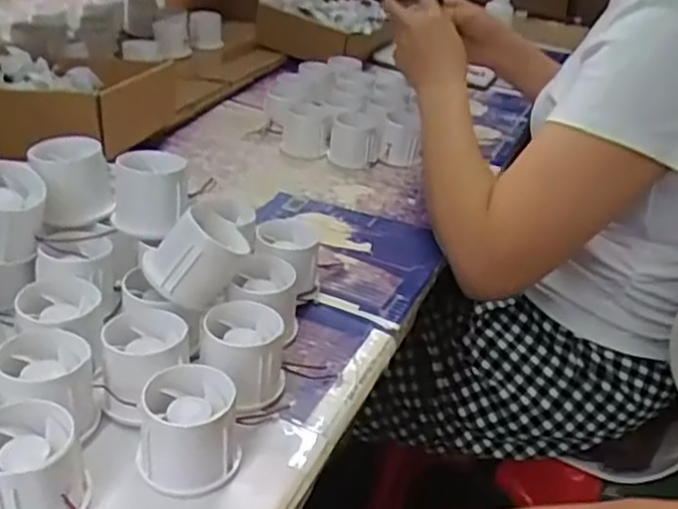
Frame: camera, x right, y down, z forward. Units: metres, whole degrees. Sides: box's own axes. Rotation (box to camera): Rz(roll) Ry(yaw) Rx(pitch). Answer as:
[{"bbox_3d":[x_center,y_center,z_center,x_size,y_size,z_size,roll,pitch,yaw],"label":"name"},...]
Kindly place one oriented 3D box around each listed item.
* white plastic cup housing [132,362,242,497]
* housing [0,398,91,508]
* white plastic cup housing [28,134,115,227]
[{"bbox_3d":[-0.086,0.098,0.393,0.054,0.047,0.054,-1,31,-13],"label":"white plastic cup housing"},{"bbox_3d":[-0.162,0.113,0.357,0.054,0.046,0.061,-10,34,-26],"label":"housing"},{"bbox_3d":[-0.202,-0.058,0.522,0.052,0.050,0.060,-8,33,-23],"label":"white plastic cup housing"}]

